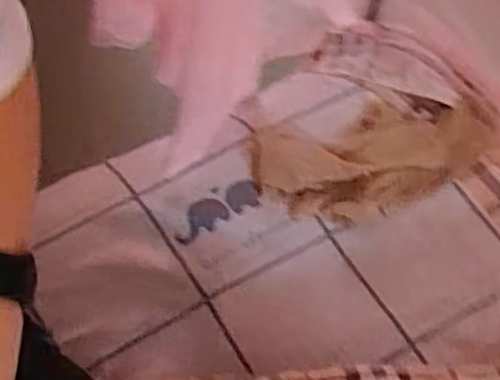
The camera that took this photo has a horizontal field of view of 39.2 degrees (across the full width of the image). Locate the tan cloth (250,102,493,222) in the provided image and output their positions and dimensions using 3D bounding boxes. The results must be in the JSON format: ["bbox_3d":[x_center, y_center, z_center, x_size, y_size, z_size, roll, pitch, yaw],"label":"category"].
[{"bbox_3d":[0.142,-0.040,0.786,0.270,0.024,0.124,-16,70,-7],"label":"tan cloth"}]

